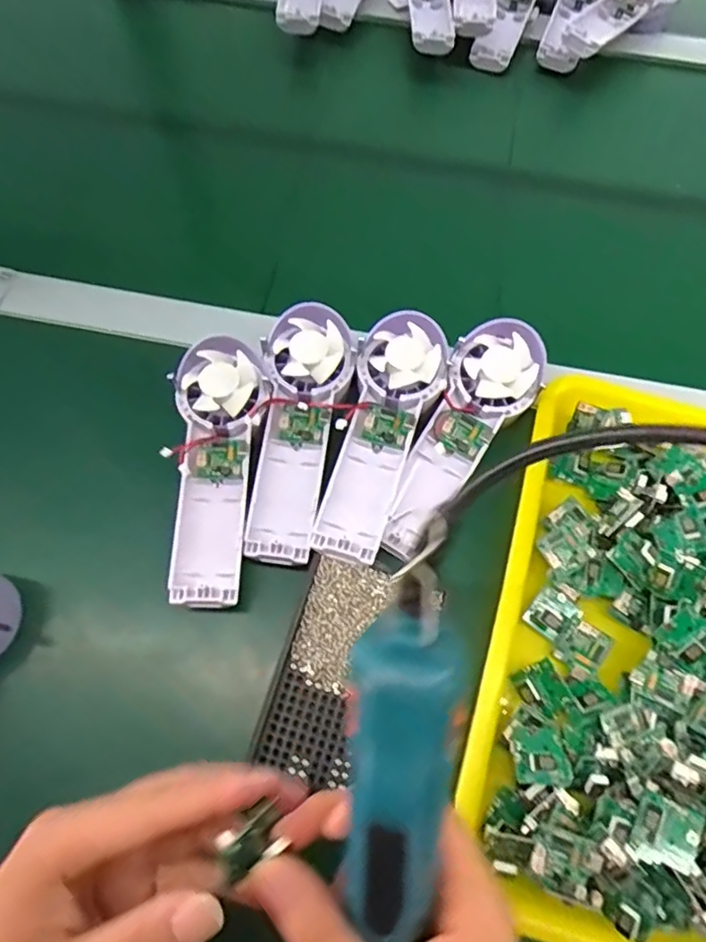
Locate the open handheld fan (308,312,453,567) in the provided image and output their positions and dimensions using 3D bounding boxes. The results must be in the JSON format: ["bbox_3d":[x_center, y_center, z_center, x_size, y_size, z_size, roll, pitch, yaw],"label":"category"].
[{"bbox_3d":[0.020,-0.025,0.386,0.058,0.025,0.170,16,67,6],"label":"open handheld fan"}]

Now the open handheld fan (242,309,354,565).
[{"bbox_3d":[-0.034,-0.027,0.389,0.055,0.035,0.171,4,67,1],"label":"open handheld fan"}]

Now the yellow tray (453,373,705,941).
[{"bbox_3d":[0.214,0.109,0.354,0.252,0.069,0.340,17,68,6],"label":"yellow tray"}]

